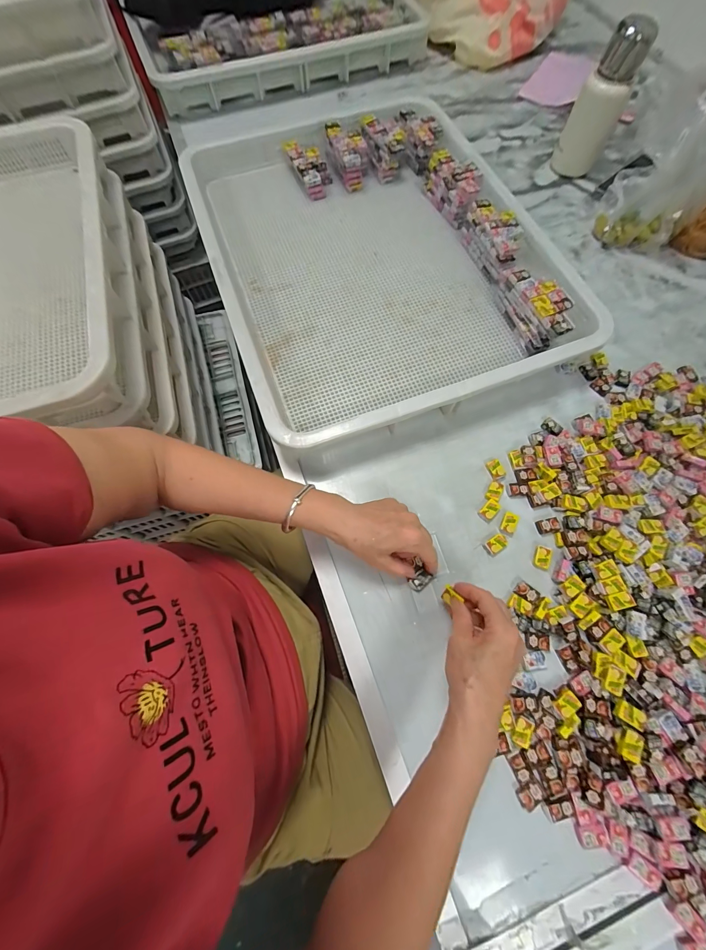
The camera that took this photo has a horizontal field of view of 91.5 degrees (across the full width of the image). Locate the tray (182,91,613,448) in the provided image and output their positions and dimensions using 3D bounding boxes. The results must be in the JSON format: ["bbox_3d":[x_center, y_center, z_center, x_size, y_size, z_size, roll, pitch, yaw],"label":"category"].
[{"bbox_3d":[0.032,-0.360,0.557,0.480,0.080,0.618,-18,70,-6],"label":"tray"}]

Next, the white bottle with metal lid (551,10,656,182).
[{"bbox_3d":[0.430,-0.647,0.603,0.083,0.180,0.065,26,71,10],"label":"white bottle with metal lid"}]

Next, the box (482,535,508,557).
[{"bbox_3d":[0.177,0.086,0.424,0.029,0.007,0.019,-31,71,-11],"label":"box"}]

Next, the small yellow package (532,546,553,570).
[{"bbox_3d":[0.230,0.100,0.418,0.018,0.007,0.026,23,71,9],"label":"small yellow package"}]

